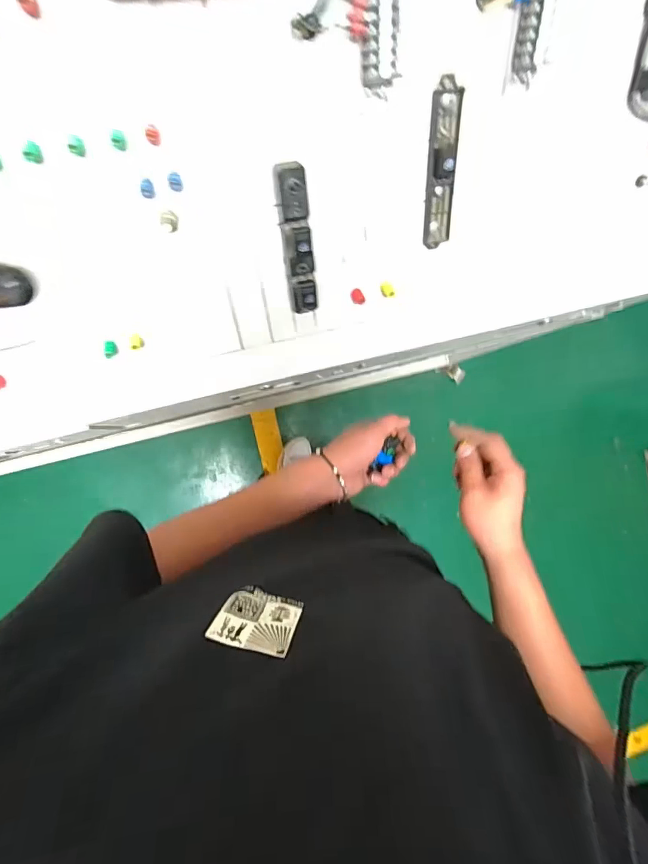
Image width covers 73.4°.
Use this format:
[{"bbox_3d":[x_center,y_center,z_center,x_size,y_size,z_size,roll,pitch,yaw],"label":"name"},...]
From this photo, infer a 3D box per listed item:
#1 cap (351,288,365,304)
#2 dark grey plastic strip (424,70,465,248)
[{"bbox_3d":[0.038,-0.152,0.490,0.013,0.011,0.020,-21,93,-7],"label":"cap"},{"bbox_3d":[0.116,-0.257,0.431,0.026,0.014,0.145,-14,135,-7],"label":"dark grey plastic strip"}]

